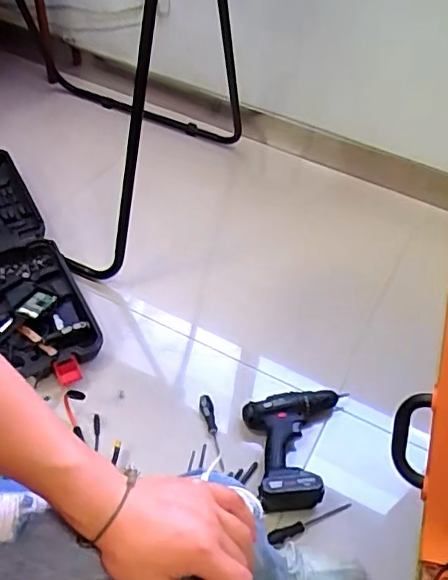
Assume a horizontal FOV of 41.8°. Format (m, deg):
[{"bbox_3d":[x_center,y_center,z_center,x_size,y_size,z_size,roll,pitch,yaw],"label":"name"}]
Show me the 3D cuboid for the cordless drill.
[{"bbox_3d":[0.135,0.269,1.017,0.184,0.065,0.196,-5,48,-9],"label":"cordless drill"}]

